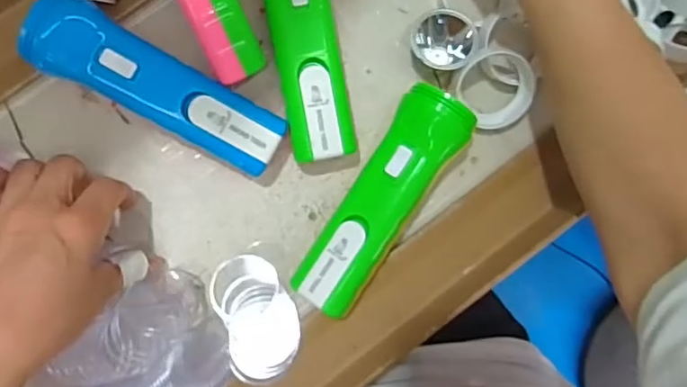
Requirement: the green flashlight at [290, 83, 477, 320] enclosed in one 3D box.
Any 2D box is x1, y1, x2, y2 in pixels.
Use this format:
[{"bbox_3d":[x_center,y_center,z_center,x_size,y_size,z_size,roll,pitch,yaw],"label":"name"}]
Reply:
[{"bbox_3d":[0.025,0.006,0.374,0.046,0.041,0.154,32,87,-3],"label":"green flashlight"}]

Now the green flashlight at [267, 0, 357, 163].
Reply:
[{"bbox_3d":[-0.027,-0.100,0.369,0.046,0.046,0.156,-9,90,-4],"label":"green flashlight"}]

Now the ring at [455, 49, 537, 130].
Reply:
[{"bbox_3d":[0.102,-0.070,0.389,0.053,0.015,0.053,0,118,0],"label":"ring"}]

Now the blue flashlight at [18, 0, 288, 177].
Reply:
[{"bbox_3d":[-0.112,-0.065,0.356,0.154,0.055,0.046,26,87,-4],"label":"blue flashlight"}]

